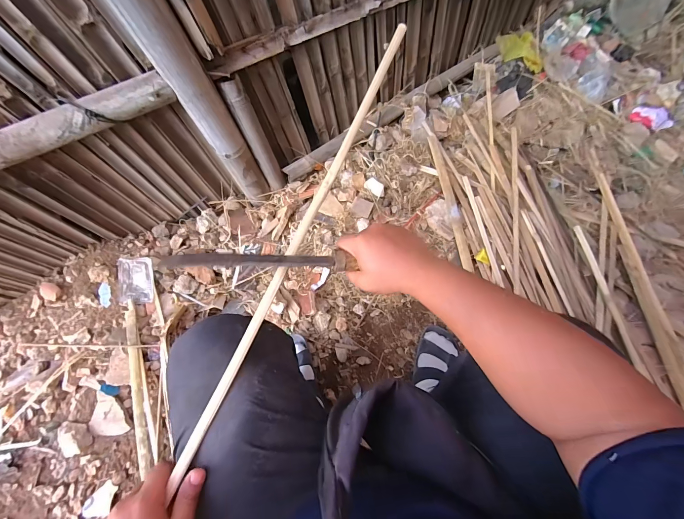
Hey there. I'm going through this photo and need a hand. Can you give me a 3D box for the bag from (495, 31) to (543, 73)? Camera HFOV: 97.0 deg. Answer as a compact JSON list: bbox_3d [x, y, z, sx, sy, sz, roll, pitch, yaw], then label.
[{"bbox_3d":[0.597,-0.699,1.022,0.109,0.023,0.176,-9,73,18],"label":"bag"}]

